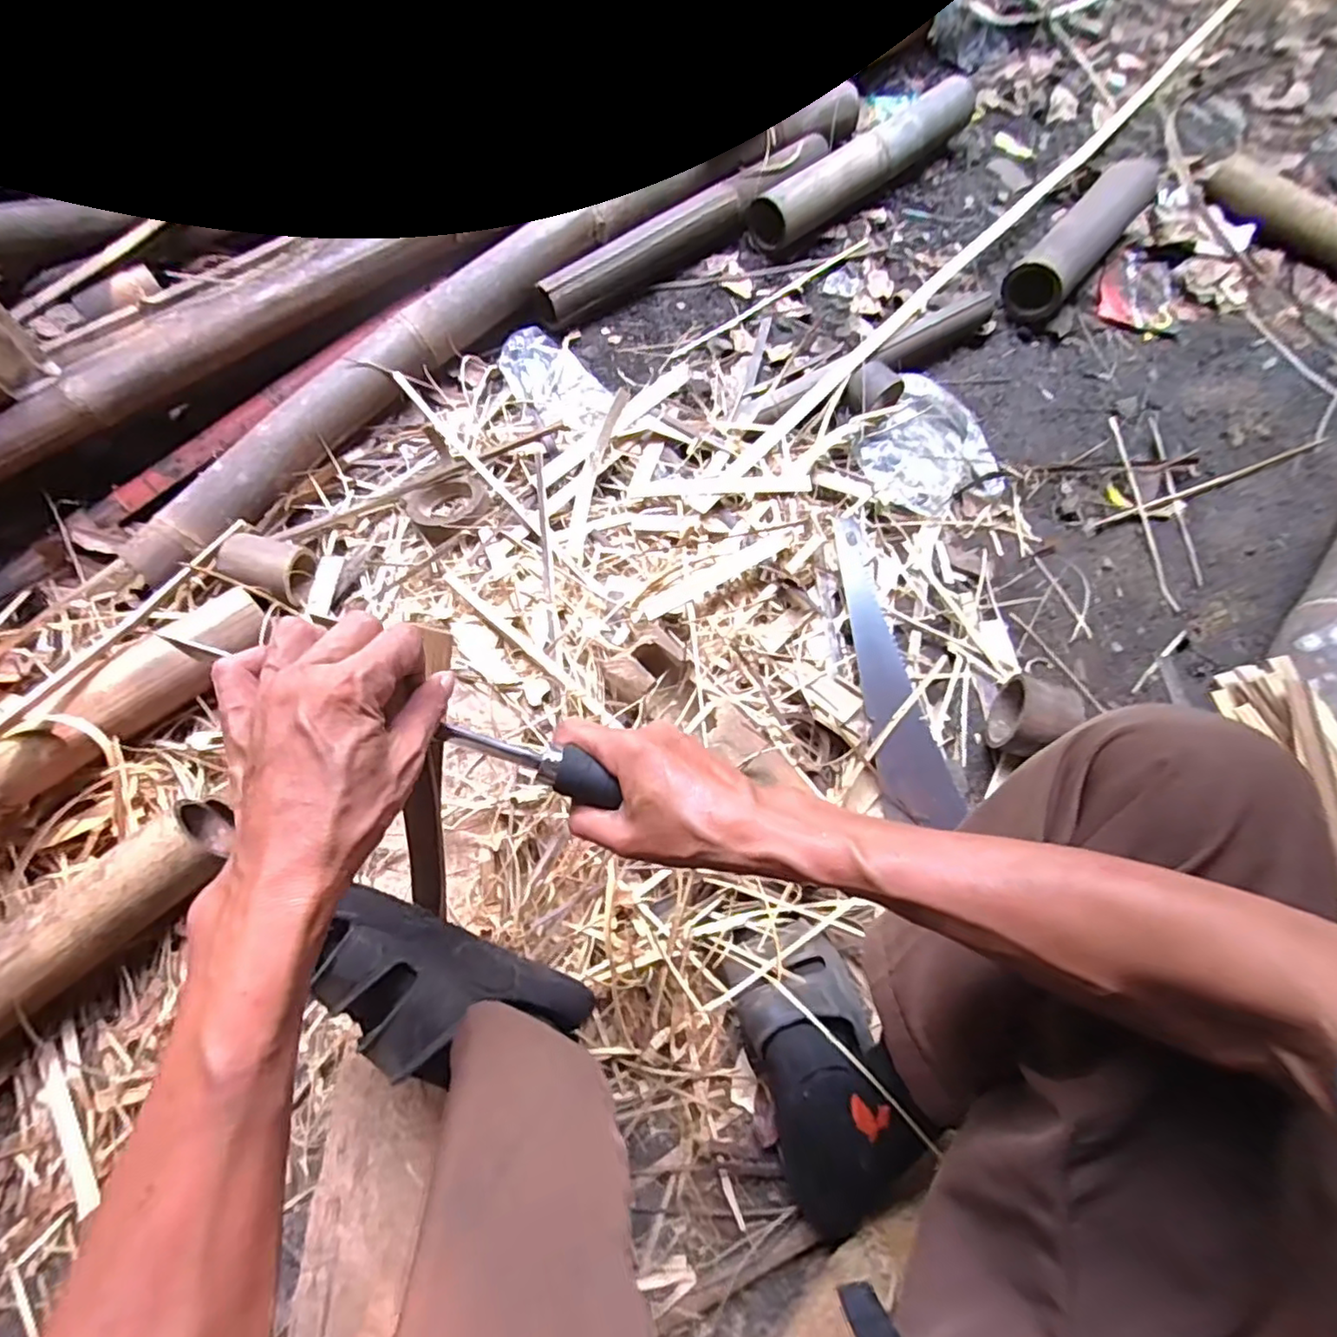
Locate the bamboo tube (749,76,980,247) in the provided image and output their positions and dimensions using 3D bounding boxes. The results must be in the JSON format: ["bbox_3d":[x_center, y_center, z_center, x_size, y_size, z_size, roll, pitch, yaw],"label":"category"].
[{"bbox_3d":[0.307,-0.787,0.996,0.445,0.090,0.082,-40,73,-15],"label":"bamboo tube"}]

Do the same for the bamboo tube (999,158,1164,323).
[{"bbox_3d":[0.630,-0.656,0.961,0.087,0.092,0.366,38,73,14],"label":"bamboo tube"}]

